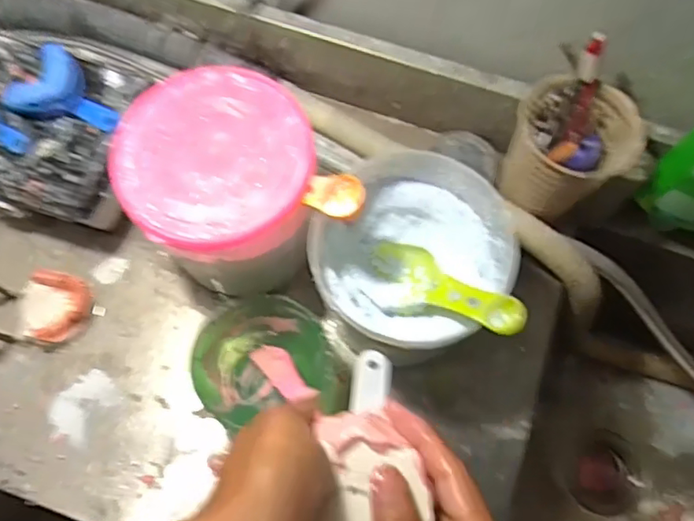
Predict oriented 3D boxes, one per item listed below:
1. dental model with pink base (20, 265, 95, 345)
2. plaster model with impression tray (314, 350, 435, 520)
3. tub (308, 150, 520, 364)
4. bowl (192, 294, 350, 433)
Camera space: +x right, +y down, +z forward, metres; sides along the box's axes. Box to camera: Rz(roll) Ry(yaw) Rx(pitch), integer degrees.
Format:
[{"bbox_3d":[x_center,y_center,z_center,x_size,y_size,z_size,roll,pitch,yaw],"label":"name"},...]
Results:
[{"bbox_3d":[-0.290,0.045,0.573,0.072,0.028,0.065,17,70,5],"label":"dental model with pink base"},{"bbox_3d":[0.016,0.110,0.329,0.055,0.045,0.119,-10,58,32],"label":"plaster model with impression tray"},{"bbox_3d":[0.054,0.001,0.518,0.148,0.122,0.158,0,70,-1],"label":"tub"},{"bbox_3d":[-0.072,0.102,0.538,0.118,0.075,0.126,-43,76,-15],"label":"bowl"}]

